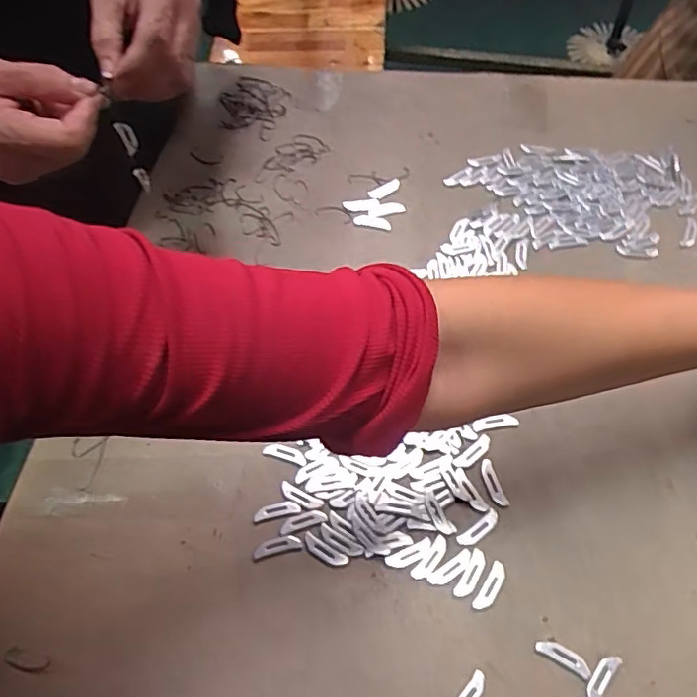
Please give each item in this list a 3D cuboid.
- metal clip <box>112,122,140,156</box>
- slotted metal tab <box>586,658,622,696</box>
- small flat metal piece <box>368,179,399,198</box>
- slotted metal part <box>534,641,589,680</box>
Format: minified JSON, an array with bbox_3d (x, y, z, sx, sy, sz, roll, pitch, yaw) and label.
[{"bbox_3d":[-0.164,-0.157,0.431,0.012,0.038,0.004,-28,78,-9],"label":"metal clip"},{"bbox_3d":[0.162,0.211,0.370,0.011,0.004,0.036,34,68,20],"label":"slotted metal tab"},{"bbox_3d":[0.038,-0.160,0.582,0.034,0.004,0.014,-27,63,-11],"label":"small flat metal piece"},{"bbox_3d":[0.140,0.200,0.377,0.034,0.004,0.012,27,66,17],"label":"slotted metal part"}]

